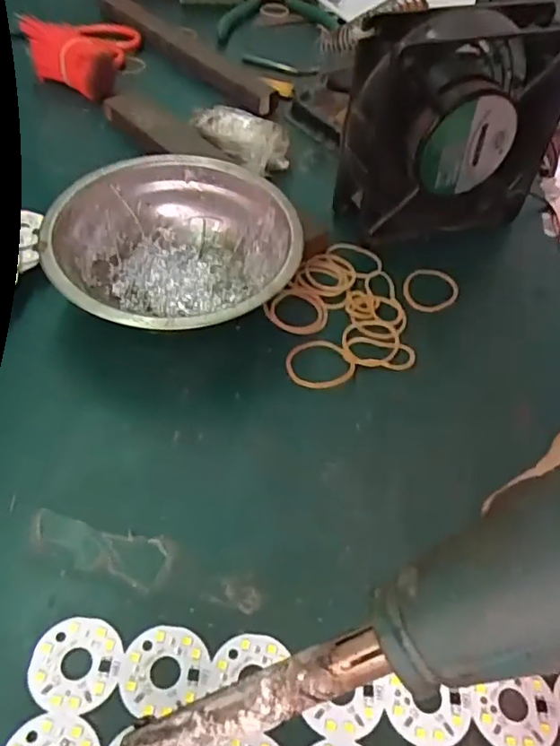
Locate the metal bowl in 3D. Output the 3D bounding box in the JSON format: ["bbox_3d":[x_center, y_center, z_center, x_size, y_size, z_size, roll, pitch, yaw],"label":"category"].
[{"bbox_3d":[-0.054,-0.061,0.317,0.119,0.041,0.124,3,50,-4],"label":"metal bowl"}]

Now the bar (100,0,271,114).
[{"bbox_3d":[-0.085,-0.276,0.500,0.020,0.014,0.219,-31,60,-28],"label":"bar"}]

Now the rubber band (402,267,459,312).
[{"bbox_3d":[0.088,-0.050,0.348,0.032,0.004,0.037,12,50,3],"label":"rubber band"}]

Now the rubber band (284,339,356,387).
[{"bbox_3d":[0.020,-0.005,0.305,0.033,0.004,0.033,3,50,-4],"label":"rubber band"}]

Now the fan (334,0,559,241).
[{"bbox_3d":[0.099,-0.144,0.350,0.120,0.118,0.045,-14,53,-17],"label":"fan"}]

